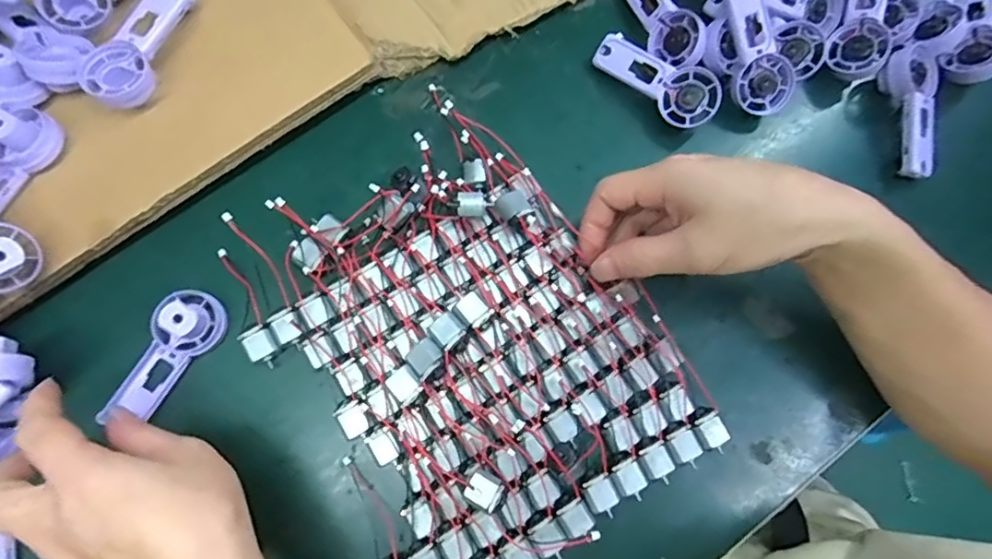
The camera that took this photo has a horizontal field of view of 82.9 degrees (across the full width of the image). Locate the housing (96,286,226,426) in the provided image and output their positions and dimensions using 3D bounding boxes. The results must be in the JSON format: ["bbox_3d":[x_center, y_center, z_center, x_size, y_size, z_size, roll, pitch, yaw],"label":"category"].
[{"bbox_3d":[-0.205,0.049,0.345,0.037,0.025,0.091,34,84,7],"label":"housing"}]

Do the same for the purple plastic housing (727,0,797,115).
[{"bbox_3d":[0.176,-0.158,0.381,0.033,0.018,0.093,-30,111,-7],"label":"purple plastic housing"}]

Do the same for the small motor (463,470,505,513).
[{"bbox_3d":[-0.006,0.122,0.324,0.022,0.016,0.019,29,77,5],"label":"small motor"}]

